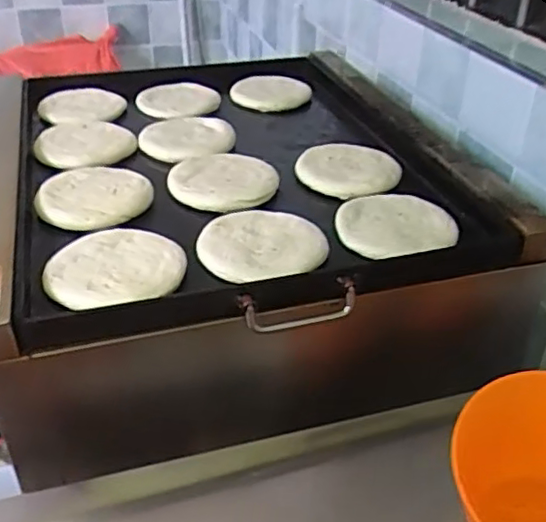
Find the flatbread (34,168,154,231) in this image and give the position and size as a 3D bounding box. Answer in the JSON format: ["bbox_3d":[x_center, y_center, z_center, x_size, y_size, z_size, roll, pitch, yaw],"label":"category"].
[{"bbox_3d":[-0.206,-0.076,0.749,0.126,0.014,0.126,-6,34,-10],"label":"flatbread"}]

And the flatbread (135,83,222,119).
[{"bbox_3d":[-0.156,-0.260,1.044,0.135,0.018,0.122,26,41,32],"label":"flatbread"}]

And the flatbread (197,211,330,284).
[{"bbox_3d":[-0.016,-0.019,0.672,0.135,0.017,0.132,1,34,0],"label":"flatbread"}]

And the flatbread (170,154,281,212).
[{"bbox_3d":[-0.061,-0.101,0.792,0.125,0.016,0.129,1,34,0],"label":"flatbread"}]

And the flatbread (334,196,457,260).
[{"bbox_3d":[0.138,-0.041,0.721,0.129,0.011,0.126,1,34,0],"label":"flatbread"}]

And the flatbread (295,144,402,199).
[{"bbox_3d":[0.094,-0.115,0.835,0.125,0.018,0.125,1,34,0],"label":"flatbread"}]

